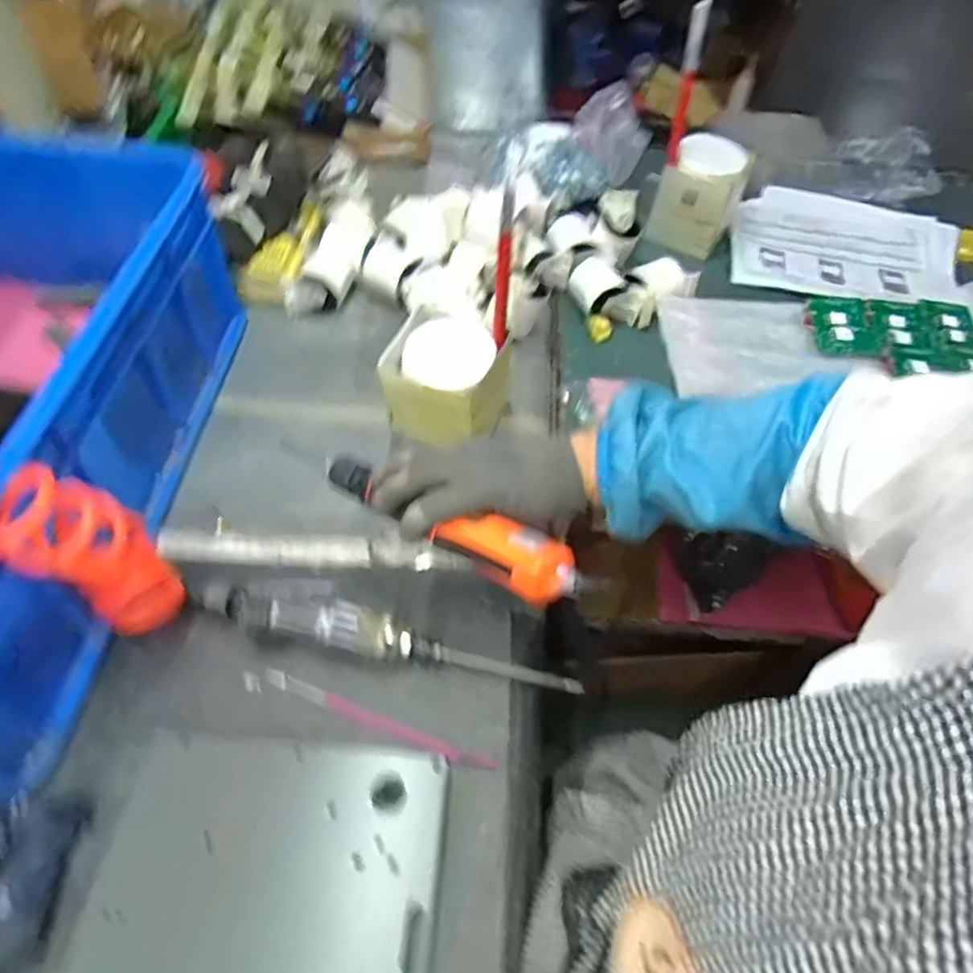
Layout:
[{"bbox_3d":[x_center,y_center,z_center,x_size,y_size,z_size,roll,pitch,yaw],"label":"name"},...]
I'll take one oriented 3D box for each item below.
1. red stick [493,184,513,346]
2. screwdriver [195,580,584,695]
[{"bbox_3d":[0.017,-0.203,0.590,0.016,0.172,0.013,7,54,0],"label":"red stick"},{"bbox_3d":[-0.092,0.131,0.536,0.340,0.035,0.039,13,54,5],"label":"screwdriver"}]

